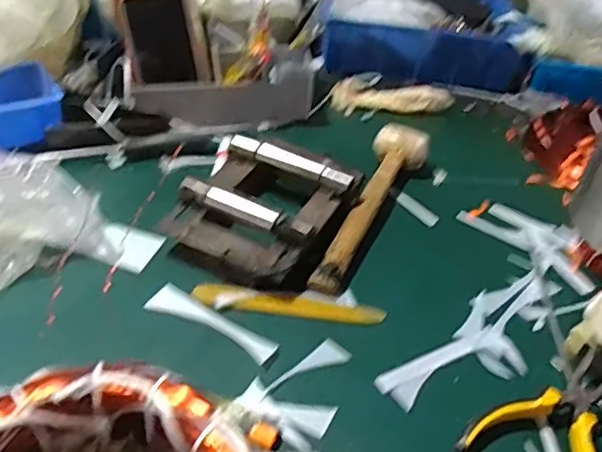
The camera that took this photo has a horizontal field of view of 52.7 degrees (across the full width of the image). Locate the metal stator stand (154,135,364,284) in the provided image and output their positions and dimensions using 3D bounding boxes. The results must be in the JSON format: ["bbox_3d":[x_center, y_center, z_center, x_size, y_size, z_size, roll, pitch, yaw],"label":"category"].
[{"bbox_3d":[-0.043,-0.016,0.602,0.146,0.048,0.167,24,43,19],"label":"metal stator stand"}]

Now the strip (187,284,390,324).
[{"bbox_3d":[-0.011,0.071,0.537,0.166,0.005,0.027,8,40,2],"label":"strip"}]

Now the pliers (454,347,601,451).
[{"bbox_3d":[0.189,0.141,0.460,0.086,0.026,0.136,30,46,25],"label":"pliers"}]

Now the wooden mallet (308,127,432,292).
[{"bbox_3d":[0.071,-0.023,0.630,0.060,0.044,0.258,20,42,15],"label":"wooden mallet"}]

